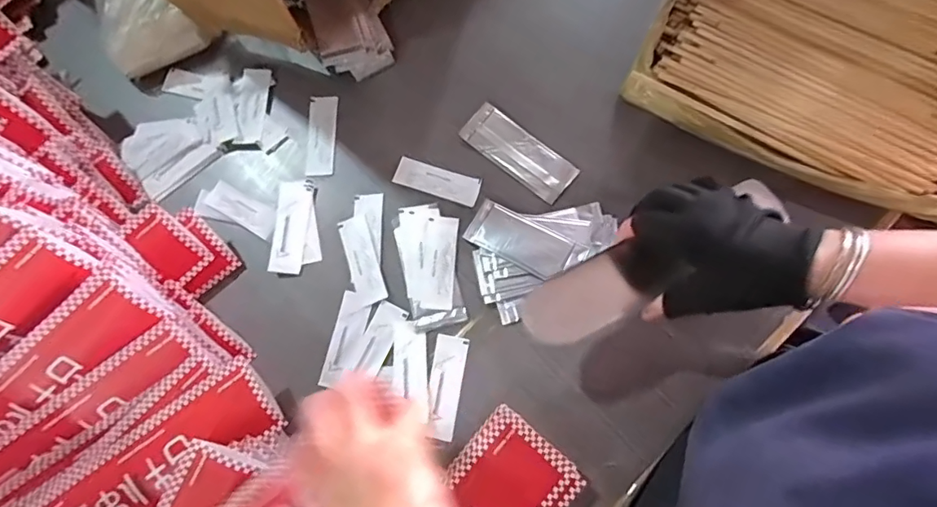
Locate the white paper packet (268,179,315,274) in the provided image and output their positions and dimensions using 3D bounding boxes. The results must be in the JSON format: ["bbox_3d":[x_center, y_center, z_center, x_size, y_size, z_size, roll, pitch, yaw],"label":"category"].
[{"bbox_3d":[-0.181,-0.029,0.508,0.035,0.006,0.099,0,75,3],"label":"white paper packet"}]

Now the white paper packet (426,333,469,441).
[{"bbox_3d":[-0.021,0.122,0.457,0.030,0.004,0.091,9,76,6],"label":"white paper packet"}]

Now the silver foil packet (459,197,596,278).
[{"bbox_3d":[0.056,-0.011,0.479,0.114,0.006,0.048,28,77,17],"label":"silver foil packet"}]

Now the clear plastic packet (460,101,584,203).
[{"bbox_3d":[0.052,-0.105,0.513,0.123,0.007,0.049,39,81,12],"label":"clear plastic packet"}]

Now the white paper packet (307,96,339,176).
[{"bbox_3d":[-0.159,-0.129,0.538,0.032,0.006,0.092,-3,75,3],"label":"white paper packet"}]

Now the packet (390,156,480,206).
[{"bbox_3d":[-0.032,-0.076,0.511,0.089,0.006,0.032,20,77,8],"label":"packet"}]

